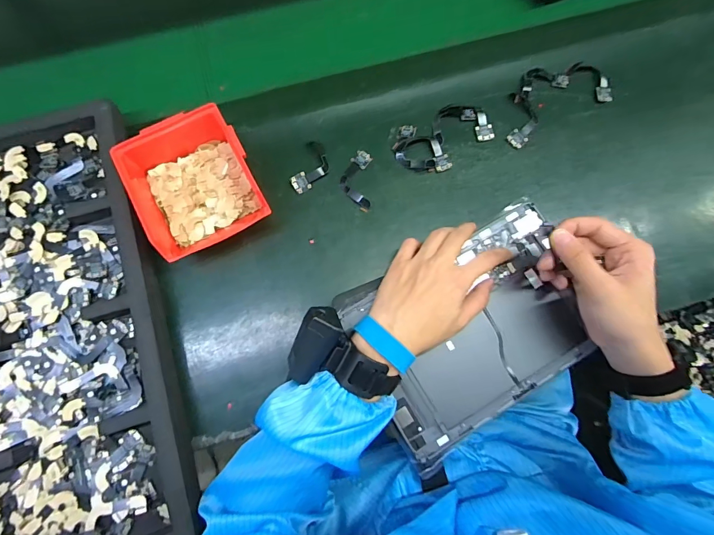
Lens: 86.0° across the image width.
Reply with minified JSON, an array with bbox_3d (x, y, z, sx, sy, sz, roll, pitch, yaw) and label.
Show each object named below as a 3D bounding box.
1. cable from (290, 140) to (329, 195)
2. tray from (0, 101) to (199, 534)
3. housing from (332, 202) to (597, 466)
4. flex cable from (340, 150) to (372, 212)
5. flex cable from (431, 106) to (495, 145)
[{"bbox_3d":[-0.054,-0.120,0.460,0.034,0.006,0.067,22,77,6],"label":"cable"},{"bbox_3d":[-0.323,0.061,0.406,0.234,0.043,0.497,-17,76,-4],"label":"tray"},{"bbox_3d":[0.123,0.058,0.399,0.239,0.014,0.176,-27,77,-6],"label":"housing"},{"bbox_3d":[-0.001,-0.106,0.461,0.035,0.004,0.077,2,75,1],"label":"flex cable"},{"bbox_3d":[0.130,-0.181,0.477,0.075,0.010,0.052,-8,75,-2],"label":"flex cable"}]

